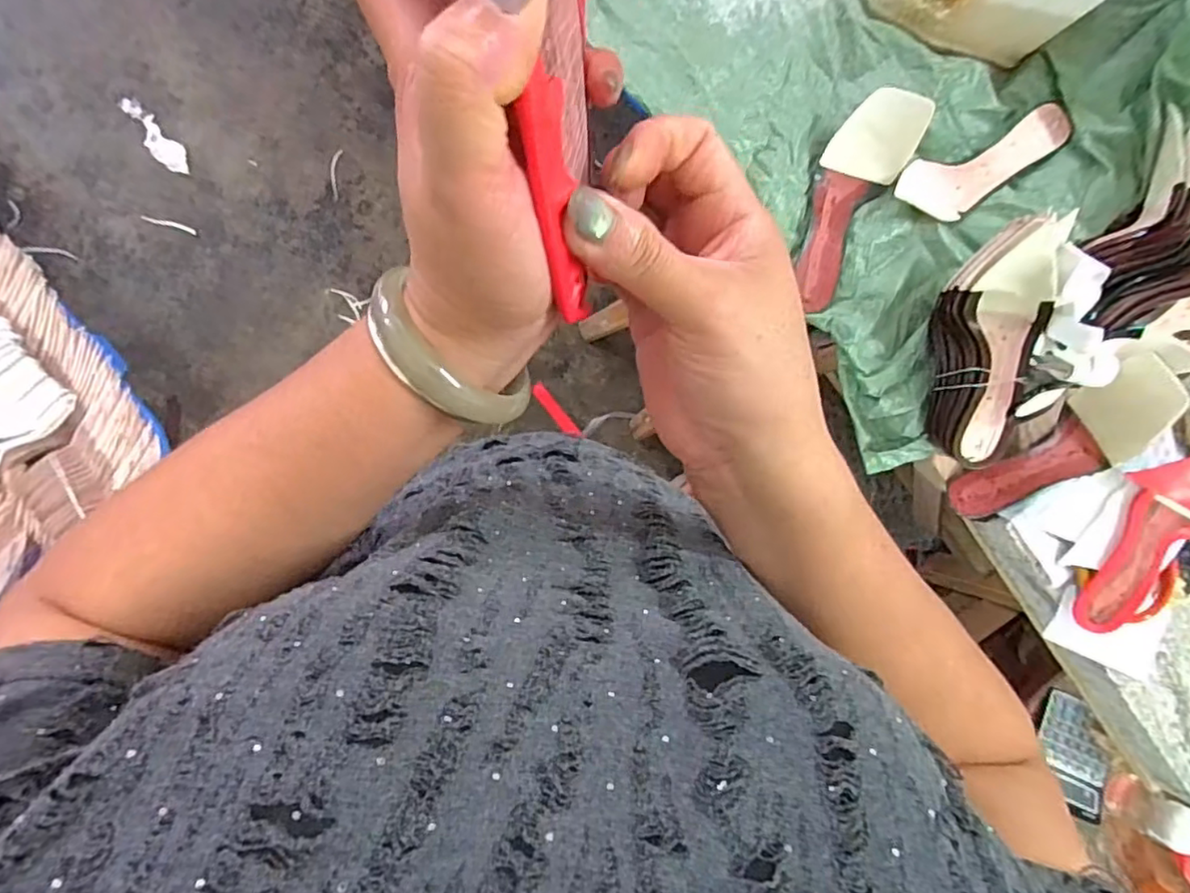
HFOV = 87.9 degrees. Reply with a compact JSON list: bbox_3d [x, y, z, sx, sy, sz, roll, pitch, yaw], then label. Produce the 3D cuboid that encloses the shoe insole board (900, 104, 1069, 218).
[{"bbox_3d":[0.435,-0.311,0.688,0.196,0.030,0.071,-24,92,-5],"label":"shoe insole board"}]

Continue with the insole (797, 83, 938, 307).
[{"bbox_3d":[0.279,-0.263,0.675,0.081,0.057,0.229,19,101,-5],"label":"insole"}]

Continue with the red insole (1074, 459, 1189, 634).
[{"bbox_3d":[0.595,0.099,0.631,0.110,0.067,0.227,34,111,-5],"label":"red insole"}]

